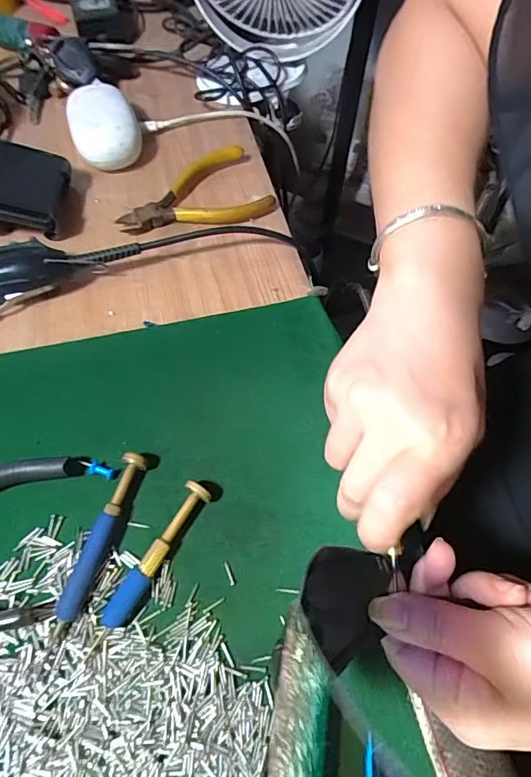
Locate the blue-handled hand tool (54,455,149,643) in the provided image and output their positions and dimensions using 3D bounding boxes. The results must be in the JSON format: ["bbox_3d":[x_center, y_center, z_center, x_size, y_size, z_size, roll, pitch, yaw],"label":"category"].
[{"bbox_3d":[-0.086,0.080,0.241,0.011,0.013,0.094,14,62,7],"label":"blue-handled hand tool"}]

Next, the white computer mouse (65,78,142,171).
[{"bbox_3d":[-0.144,-0.232,0.410,0.056,0.035,0.093,-18,63,-10],"label":"white computer mouse"}]

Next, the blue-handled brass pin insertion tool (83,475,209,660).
[{"bbox_3d":[-0.059,0.090,0.235,0.014,0.013,0.091,29,65,15],"label":"blue-handled brass pin insertion tool"}]

